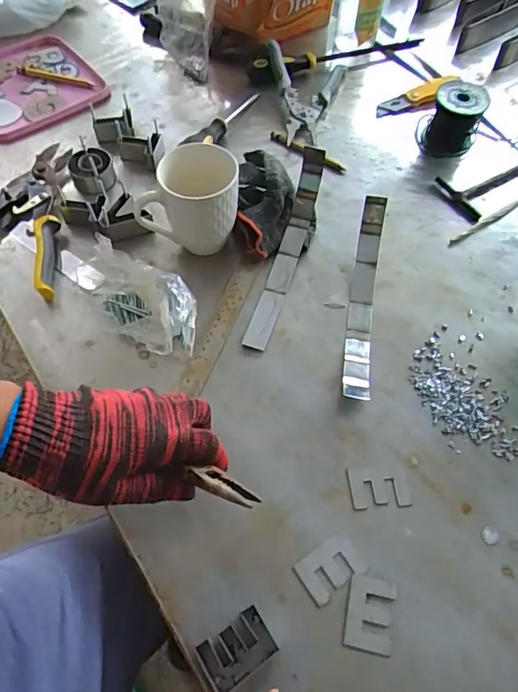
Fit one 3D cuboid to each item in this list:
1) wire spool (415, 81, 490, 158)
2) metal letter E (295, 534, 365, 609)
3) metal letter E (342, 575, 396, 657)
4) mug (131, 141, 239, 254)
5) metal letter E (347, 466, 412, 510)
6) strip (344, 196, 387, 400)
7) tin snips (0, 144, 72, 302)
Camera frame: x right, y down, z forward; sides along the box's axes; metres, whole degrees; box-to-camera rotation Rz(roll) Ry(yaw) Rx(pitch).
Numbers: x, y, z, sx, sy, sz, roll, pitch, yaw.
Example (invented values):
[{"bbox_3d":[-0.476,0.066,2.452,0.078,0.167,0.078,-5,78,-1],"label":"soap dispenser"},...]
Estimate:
[{"bbox_3d":[0.260,-0.315,0.666,0.067,0.075,0.066,1,60,-1],"label":"wire spool"},{"bbox_3d":[0.061,0.188,0.415,0.053,0.004,0.036,-31,66,-18],"label":"metal letter E"},{"bbox_3d":[0.091,0.219,0.399,0.037,0.004,0.053,13,61,6],"label":"metal letter E"},{"bbox_3d":[-0.077,-0.160,0.548,0.111,0.116,0.078,6,60,1],"label":"mug"},{"bbox_3d":[0.111,0.130,0.450,0.054,0.004,0.037,-3,61,-3],"label":"metal letter E"},{"bbox_3d":[0.116,-0.058,0.535,0.027,0.045,0.243,9,61,3],"label":"strip"},{"bbox_3d":[-0.309,-0.147,0.580,0.143,0.033,0.214,-3,61,-4],"label":"tin snips"}]

